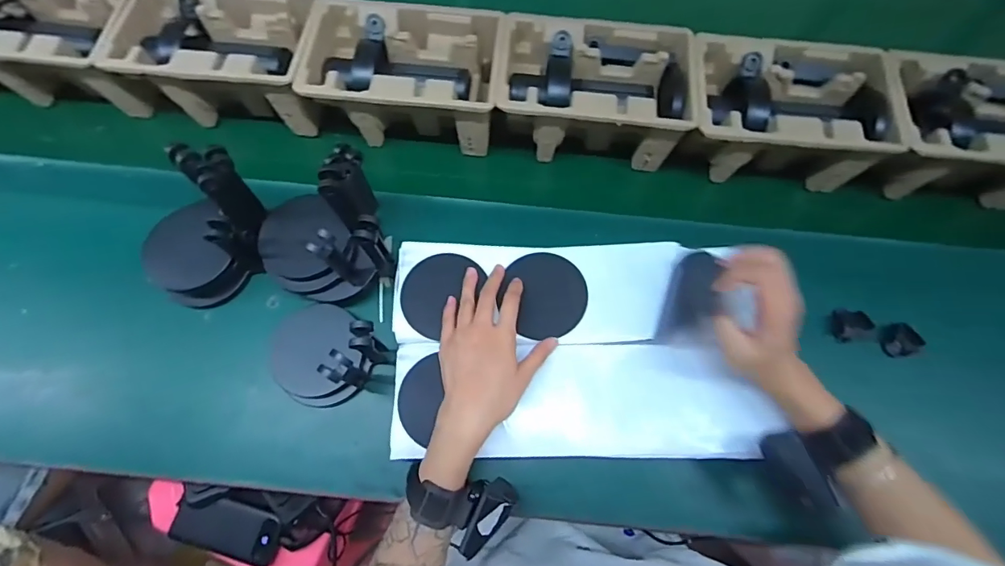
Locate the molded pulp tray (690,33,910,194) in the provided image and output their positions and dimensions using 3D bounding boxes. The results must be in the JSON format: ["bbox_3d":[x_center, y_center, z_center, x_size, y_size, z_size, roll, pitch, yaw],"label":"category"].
[{"bbox_3d":[0.332,-0.201,0.570,0.227,0.099,0.158,3,69,-1],"label":"molded pulp tray"}]

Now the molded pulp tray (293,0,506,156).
[{"bbox_3d":[-0.119,-0.252,0.578,0.219,0.094,0.149,3,69,-1],"label":"molded pulp tray"}]

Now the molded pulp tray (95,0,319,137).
[{"bbox_3d":[-0.339,-0.283,0.586,0.223,0.100,0.151,6,69,0],"label":"molded pulp tray"}]

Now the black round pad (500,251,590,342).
[{"bbox_3d":[0.043,0.012,0.486,0.090,0.006,0.089,0,73,0],"label":"black round pad"}]

